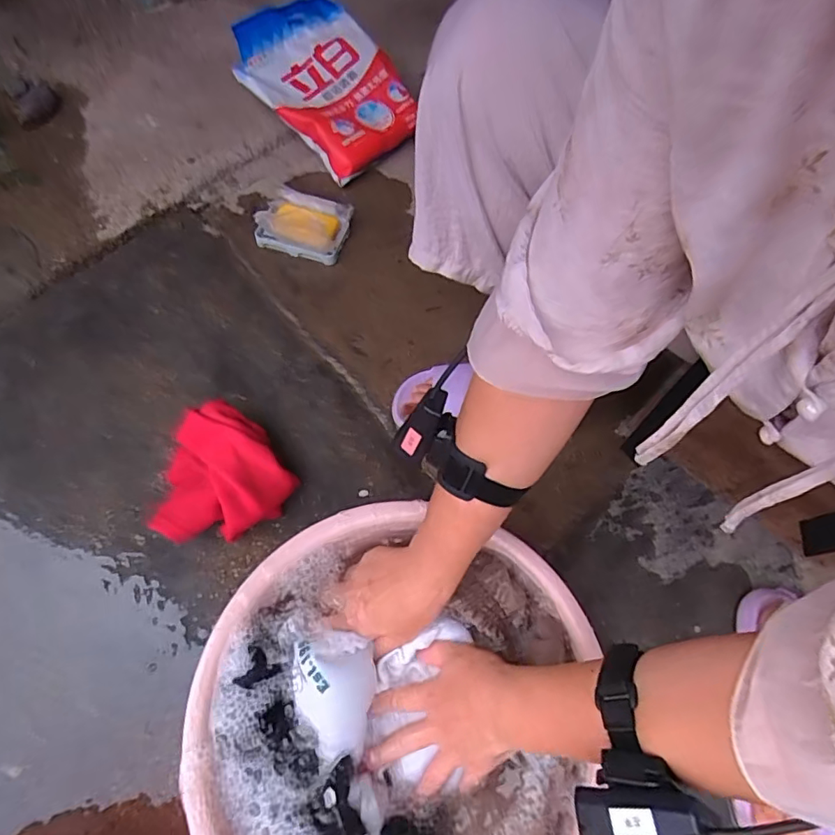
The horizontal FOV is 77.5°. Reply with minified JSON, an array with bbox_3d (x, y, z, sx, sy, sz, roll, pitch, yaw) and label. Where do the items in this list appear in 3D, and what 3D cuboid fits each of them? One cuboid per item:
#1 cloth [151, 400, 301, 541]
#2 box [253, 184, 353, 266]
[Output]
[{"bbox_3d":[-0.236,0.073,0.603,0.148,0.084,0.136,-35,71,-18],"label":"cloth"},{"bbox_3d":[-0.176,-0.309,0.823,0.126,0.050,0.101,17,64,5],"label":"box"}]

